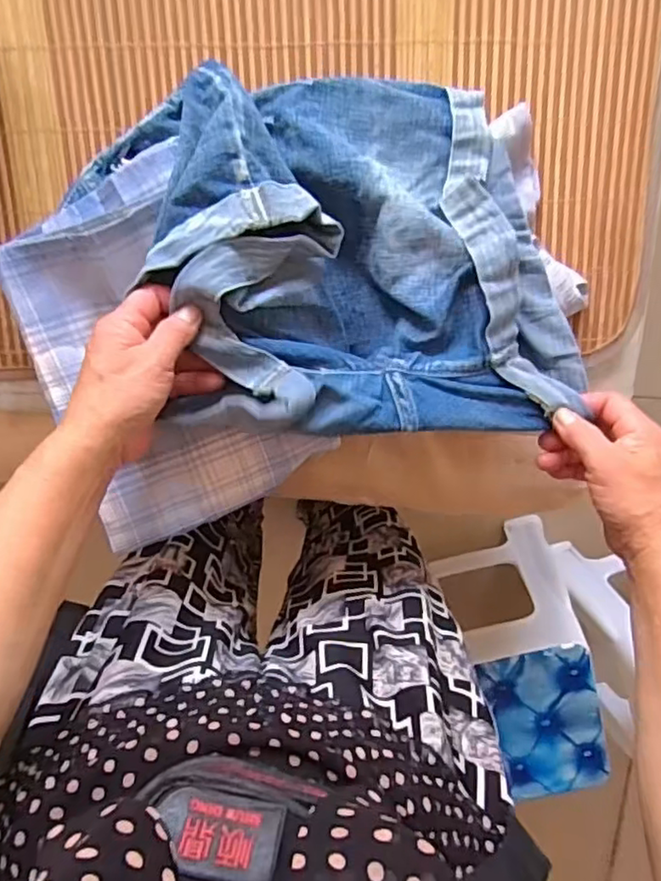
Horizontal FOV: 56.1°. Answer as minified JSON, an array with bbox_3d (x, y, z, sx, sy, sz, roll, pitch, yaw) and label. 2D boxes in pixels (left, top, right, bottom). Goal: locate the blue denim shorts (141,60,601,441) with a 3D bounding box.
[{"bbox_3d":[0.032,-0.128,0.422,0.268,0.106,0.239,-1,94,-1],"label":"blue denim shorts"}]

